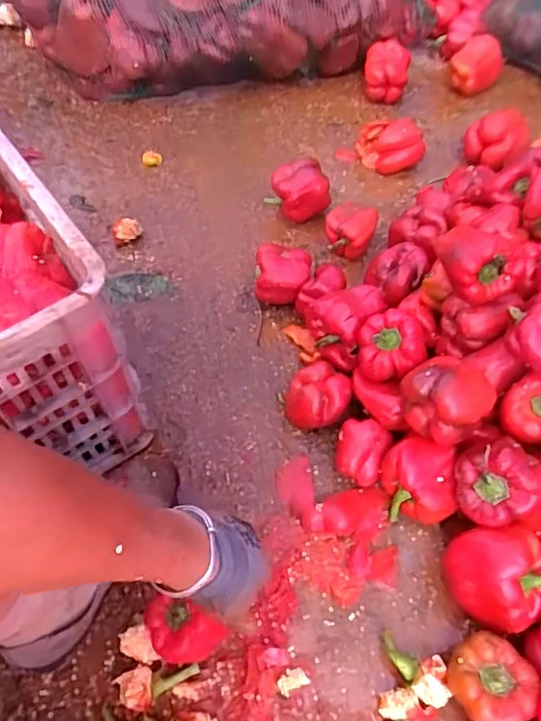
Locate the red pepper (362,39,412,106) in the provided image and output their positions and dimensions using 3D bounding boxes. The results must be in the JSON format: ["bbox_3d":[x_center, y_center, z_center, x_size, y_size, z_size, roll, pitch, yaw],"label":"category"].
[{"bbox_3d":[0.222,-0.557,1.117,0.083,0.087,0.103,9,57,6],"label":"red pepper"}]

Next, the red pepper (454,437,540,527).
[{"bbox_3d":[0.230,0.123,0.588,0.077,0.061,0.084,-38,64,-22],"label":"red pepper"}]

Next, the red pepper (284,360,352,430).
[{"bbox_3d":[0.058,0.047,0.726,0.075,0.058,0.083,31,62,19],"label":"red pepper"}]

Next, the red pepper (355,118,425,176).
[{"bbox_3d":[0.207,-0.374,1.007,0.103,0.073,0.084,-6,57,-4],"label":"red pepper"}]

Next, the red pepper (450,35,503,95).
[{"bbox_3d":[0.402,-0.571,1.130,0.081,0.085,0.109,31,62,19],"label":"red pepper"}]

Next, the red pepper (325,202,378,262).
[{"bbox_3d":[0.122,-0.196,0.886,0.071,0.067,0.082,13,57,9],"label":"red pepper"}]

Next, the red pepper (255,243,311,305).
[{"bbox_3d":[0.016,-0.117,0.830,0.079,0.074,0.080,3,56,2],"label":"red pepper"}]

